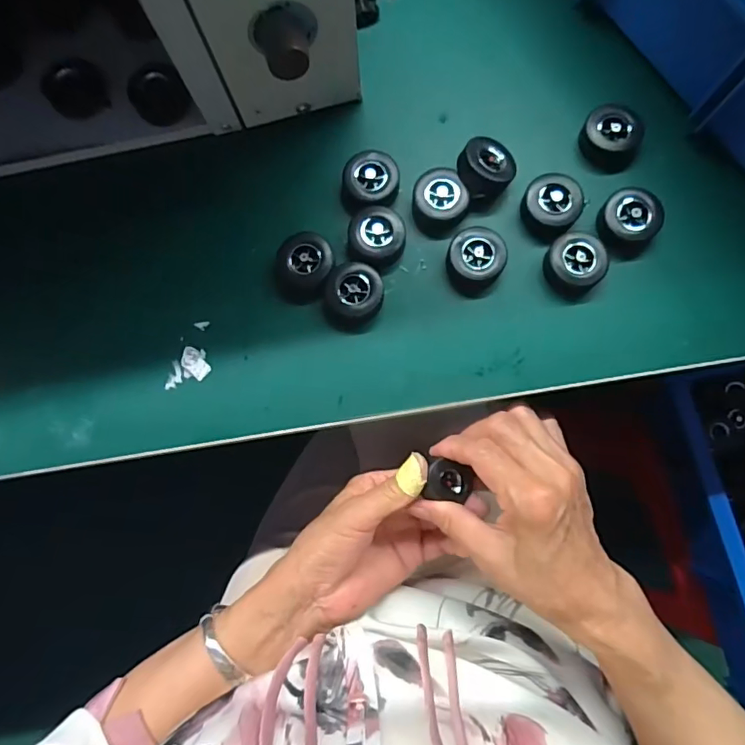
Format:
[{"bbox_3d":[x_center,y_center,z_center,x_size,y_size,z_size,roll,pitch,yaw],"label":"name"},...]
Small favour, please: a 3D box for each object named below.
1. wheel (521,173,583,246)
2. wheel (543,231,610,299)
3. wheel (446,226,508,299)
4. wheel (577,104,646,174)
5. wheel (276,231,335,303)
[{"bbox_3d":[0.119,-0.110,0.337,0.037,0.016,0.038,-1,81,3],"label":"wheel"},{"bbox_3d":[0.132,-0.070,0.330,0.036,0.017,0.038,-1,81,3],"label":"wheel"},{"bbox_3d":[0.068,-0.073,0.335,0.038,0.016,0.041,-1,81,3],"label":"wheel"},{"bbox_3d":[0.161,-0.158,0.343,0.040,0.016,0.038,-1,81,3],"label":"wheel"},{"bbox_3d":[-0.045,-0.070,0.337,0.036,0.015,0.043,12,82,5],"label":"wheel"}]

